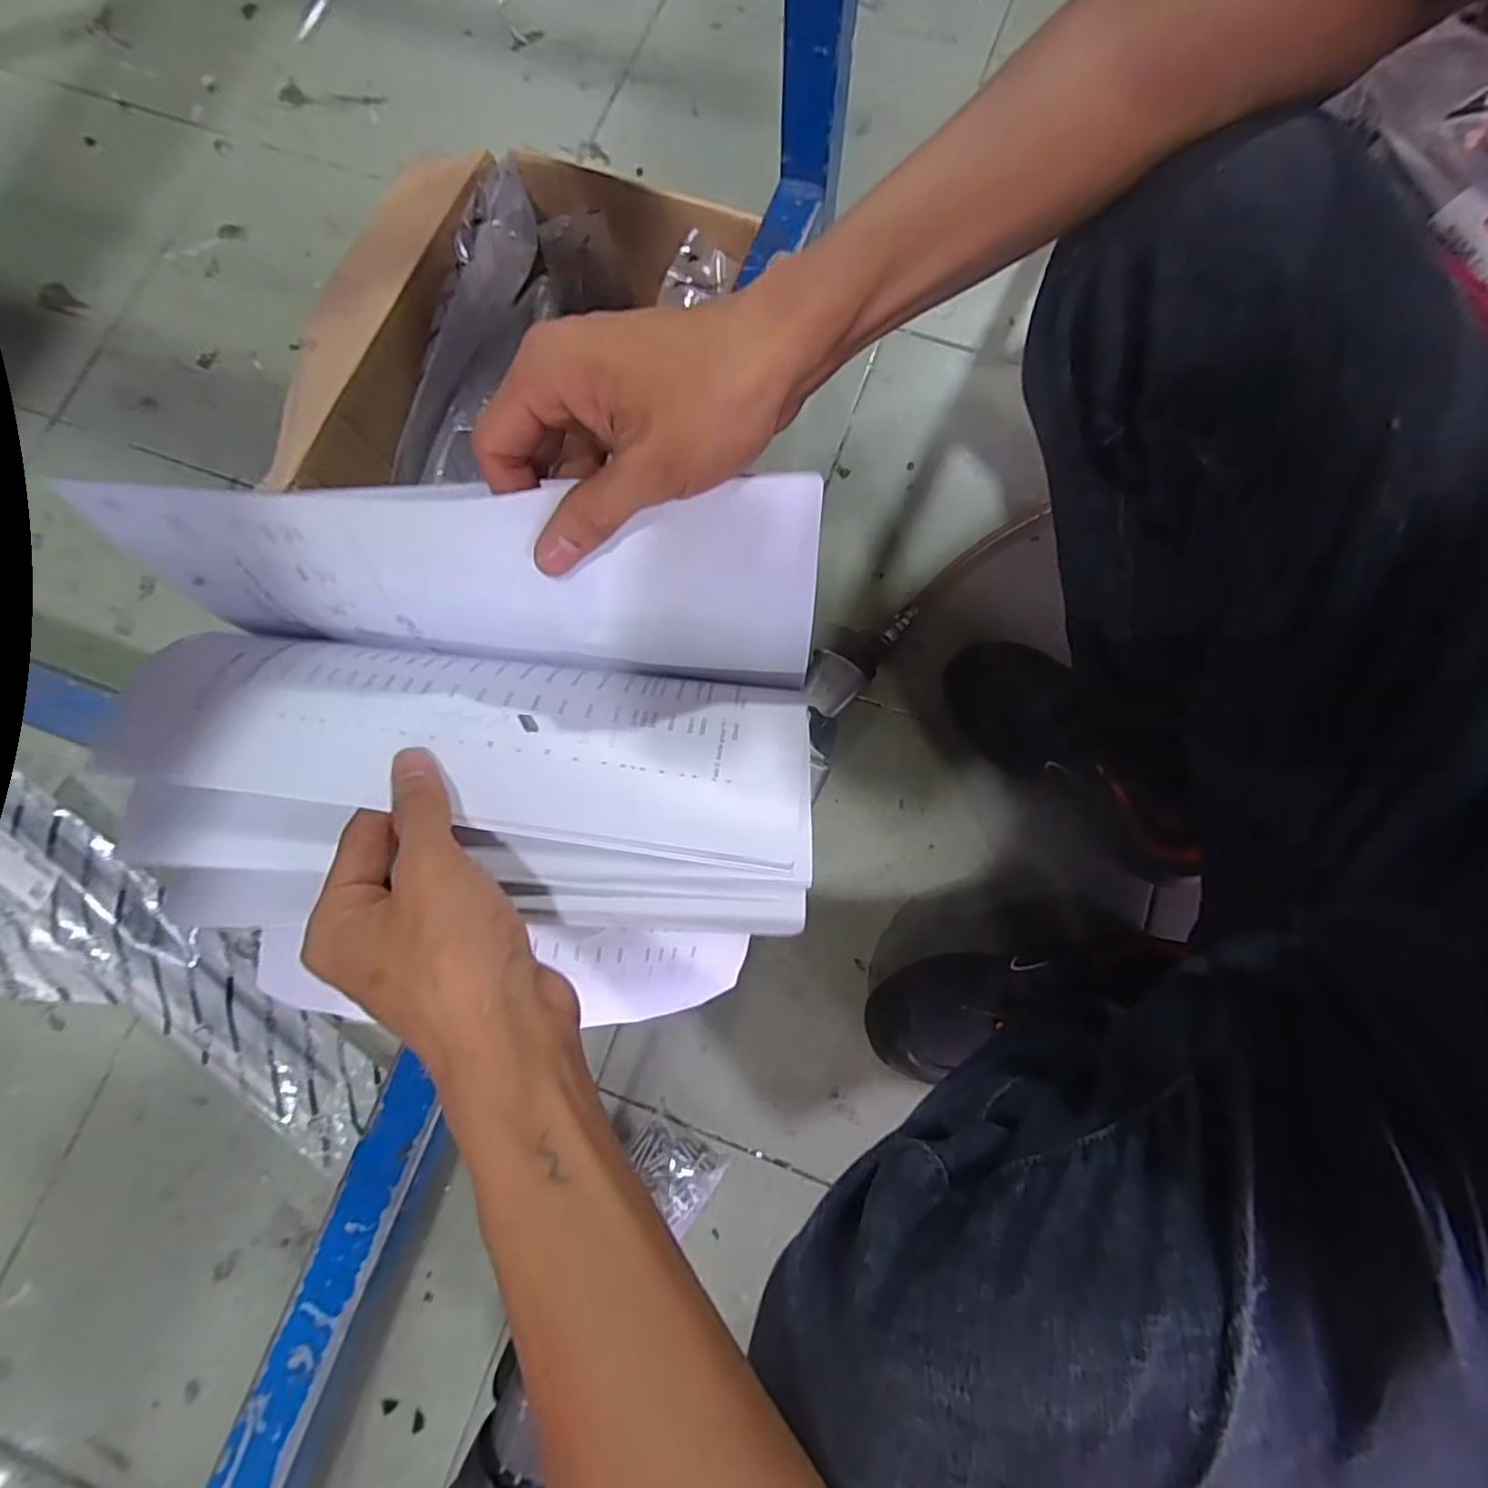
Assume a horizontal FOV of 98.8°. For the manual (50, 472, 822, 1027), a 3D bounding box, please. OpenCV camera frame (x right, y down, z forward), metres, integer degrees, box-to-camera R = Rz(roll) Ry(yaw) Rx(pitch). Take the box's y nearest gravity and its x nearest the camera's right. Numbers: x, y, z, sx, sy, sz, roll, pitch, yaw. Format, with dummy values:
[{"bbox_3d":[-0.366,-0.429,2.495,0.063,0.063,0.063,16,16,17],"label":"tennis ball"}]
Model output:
[{"bbox_3d":[-0.113,0.005,0.270,0.286,0.088,0.205,-1,79,-1],"label":"manual"}]

